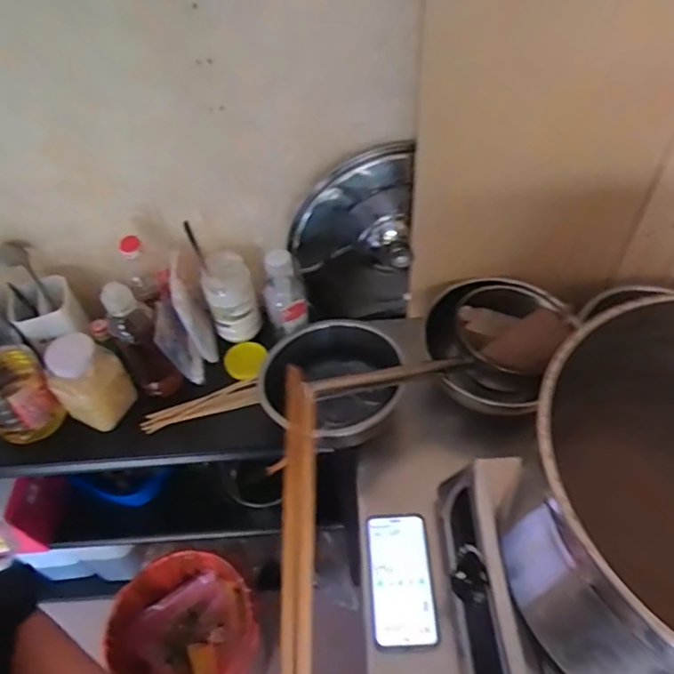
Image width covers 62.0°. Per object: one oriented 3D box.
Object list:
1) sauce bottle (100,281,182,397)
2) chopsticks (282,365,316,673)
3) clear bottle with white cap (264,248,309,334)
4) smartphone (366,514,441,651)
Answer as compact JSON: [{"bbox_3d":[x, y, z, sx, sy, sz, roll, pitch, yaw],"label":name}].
[{"bbox_3d":[-0.308,0.012,0.881,0.064,0.242,0.053,-27,55,-16],"label":"sauce bottle"},{"bbox_3d":[-0.019,0.149,0.247,0.013,0.019,0.267,0,80,4],"label":"chopsticks"},{"bbox_3d":[-0.084,-0.069,0.922,0.045,0.165,0.064,-34,57,-21],"label":"clear bottle with white cap"},{"bbox_3d":[0.085,0.319,0.747,0.082,0.012,0.169,-4,51,1],"label":"smartphone"}]

